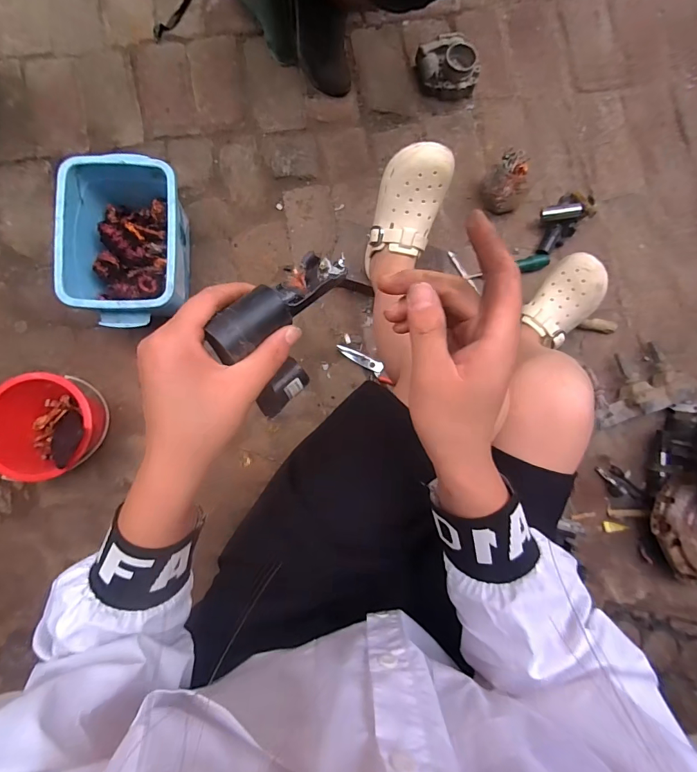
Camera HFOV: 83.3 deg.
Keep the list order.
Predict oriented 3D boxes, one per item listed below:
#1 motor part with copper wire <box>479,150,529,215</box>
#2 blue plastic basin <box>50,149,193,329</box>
[{"bbox_3d":[0.330,-0.422,0.820,0.089,0.098,0.080,30,86,1],"label":"motor part with copper wire"},{"bbox_3d":[-0.407,-0.269,0.756,0.192,0.164,0.282,2,86,-2],"label":"blue plastic basin"}]

